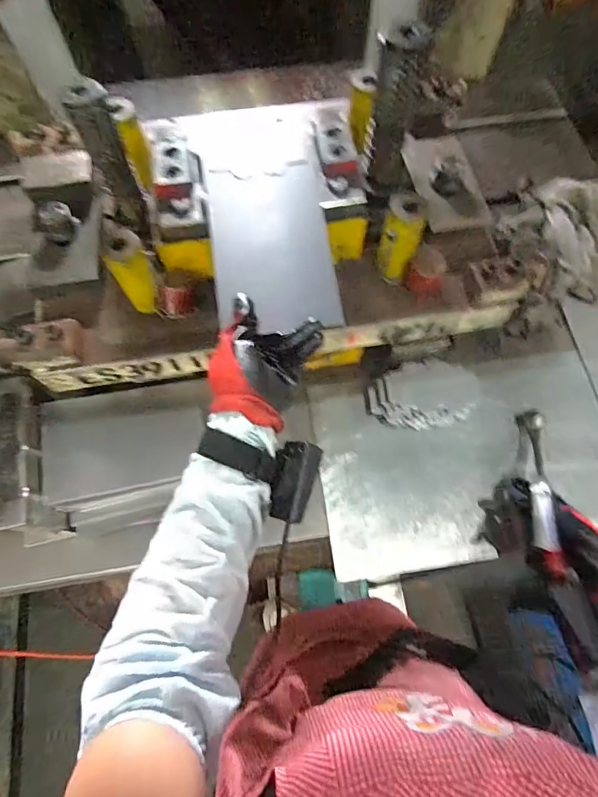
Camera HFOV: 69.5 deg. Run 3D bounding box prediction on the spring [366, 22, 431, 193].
[{"bbox_3d":[0.103,-0.304,0.457,0.051,0.154,0.052,12,68,5],"label":"spring"}]

